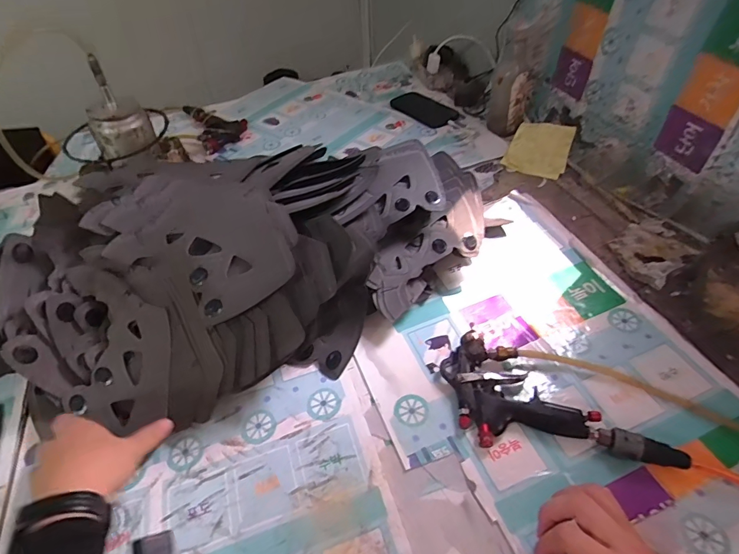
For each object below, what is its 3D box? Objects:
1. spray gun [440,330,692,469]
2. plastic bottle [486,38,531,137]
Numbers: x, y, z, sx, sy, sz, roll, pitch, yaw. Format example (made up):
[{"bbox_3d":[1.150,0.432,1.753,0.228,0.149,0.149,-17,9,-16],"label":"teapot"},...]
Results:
[{"bbox_3d":[0.194,0.157,0.462,0.250,0.031,0.112,26,55,26],"label":"spray gun"},{"bbox_3d":[0.289,-0.390,0.861,0.077,0.162,0.100,12,50,15],"label":"plastic bottle"}]

